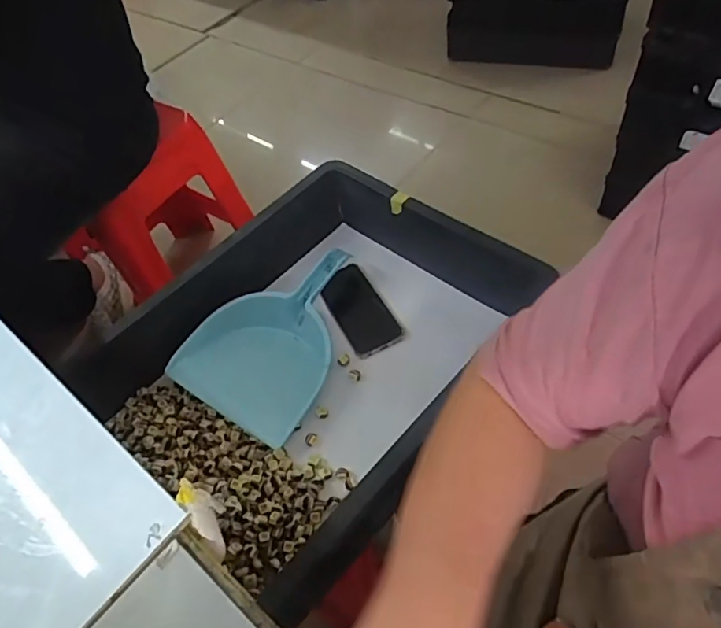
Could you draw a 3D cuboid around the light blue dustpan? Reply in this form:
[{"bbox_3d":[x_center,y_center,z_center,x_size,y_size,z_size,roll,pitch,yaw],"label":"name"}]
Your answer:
[{"bbox_3d":[-0.117,0.019,0.762,0.194,0.058,0.277,23,60,25],"label":"light blue dustpan"}]

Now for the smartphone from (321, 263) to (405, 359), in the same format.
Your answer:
[{"bbox_3d":[0.000,-0.009,0.799,0.084,0.016,0.158,-21,55,-18],"label":"smartphone"}]

